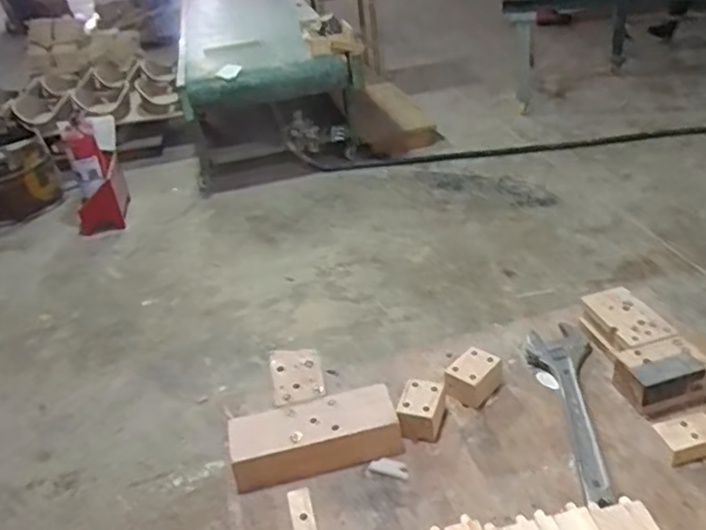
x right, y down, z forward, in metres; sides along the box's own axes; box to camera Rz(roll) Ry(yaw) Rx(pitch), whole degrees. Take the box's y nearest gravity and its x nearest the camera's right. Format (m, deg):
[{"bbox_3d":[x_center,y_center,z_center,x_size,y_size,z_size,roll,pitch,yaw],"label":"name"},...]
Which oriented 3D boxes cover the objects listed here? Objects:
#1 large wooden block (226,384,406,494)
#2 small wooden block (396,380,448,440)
[{"bbox_3d":[-0.054,0.237,0.901,0.230,0.057,0.089,-12,31,-7],"label":"large wooden block"},{"bbox_3d":[0.099,0.209,0.928,0.062,0.051,0.082,6,33,18],"label":"small wooden block"}]

